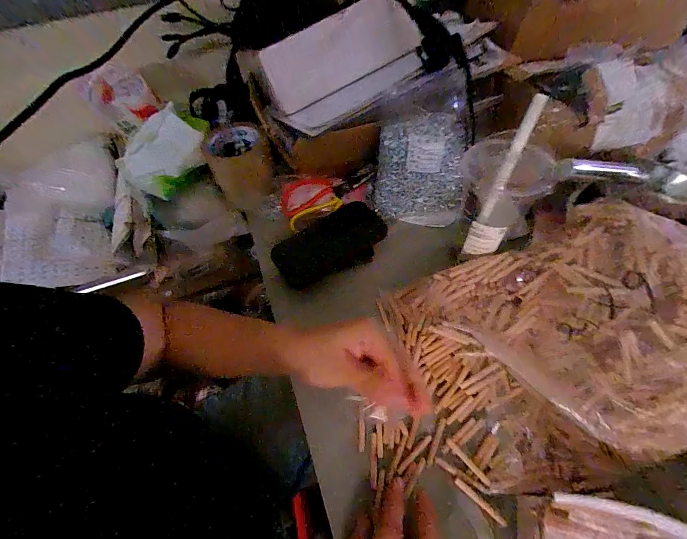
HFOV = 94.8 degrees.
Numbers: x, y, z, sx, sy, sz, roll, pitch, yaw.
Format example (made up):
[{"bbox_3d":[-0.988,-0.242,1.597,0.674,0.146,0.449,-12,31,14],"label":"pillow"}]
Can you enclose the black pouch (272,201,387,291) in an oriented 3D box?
[{"bbox_3d":[-0.023,-0.033,0.539,0.196,0.104,0.017,-28,24,17],"label":"black pouch"}]

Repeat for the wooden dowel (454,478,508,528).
[{"bbox_3d":[0.127,0.215,0.292,0.049,0.004,0.007,38,66,26],"label":"wooden dowel"}]

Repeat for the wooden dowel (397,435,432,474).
[{"bbox_3d":[0.072,0.187,0.319,0.047,0.004,0.007,-37,61,-19],"label":"wooden dowel"}]

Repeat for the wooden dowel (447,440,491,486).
[{"bbox_3d":[0.123,0.190,0.312,0.007,0.004,0.050,-36,61,-19],"label":"wooden dowel"}]

